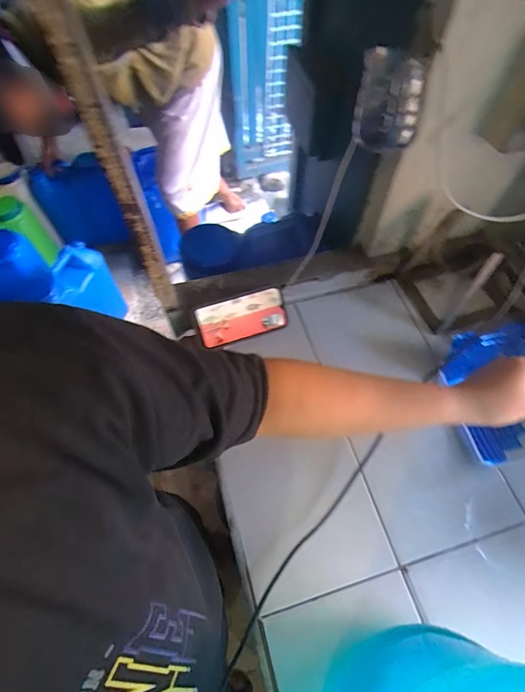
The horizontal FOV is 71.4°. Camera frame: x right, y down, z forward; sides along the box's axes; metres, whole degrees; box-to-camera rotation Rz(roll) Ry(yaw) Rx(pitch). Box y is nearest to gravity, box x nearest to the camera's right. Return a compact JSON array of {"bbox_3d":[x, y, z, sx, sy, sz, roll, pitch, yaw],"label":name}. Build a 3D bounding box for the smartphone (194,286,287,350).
[{"bbox_3d":[-0.035,-0.048,0.633,0.151,0.007,0.076,-18,102,-10],"label":"smartphone"}]

